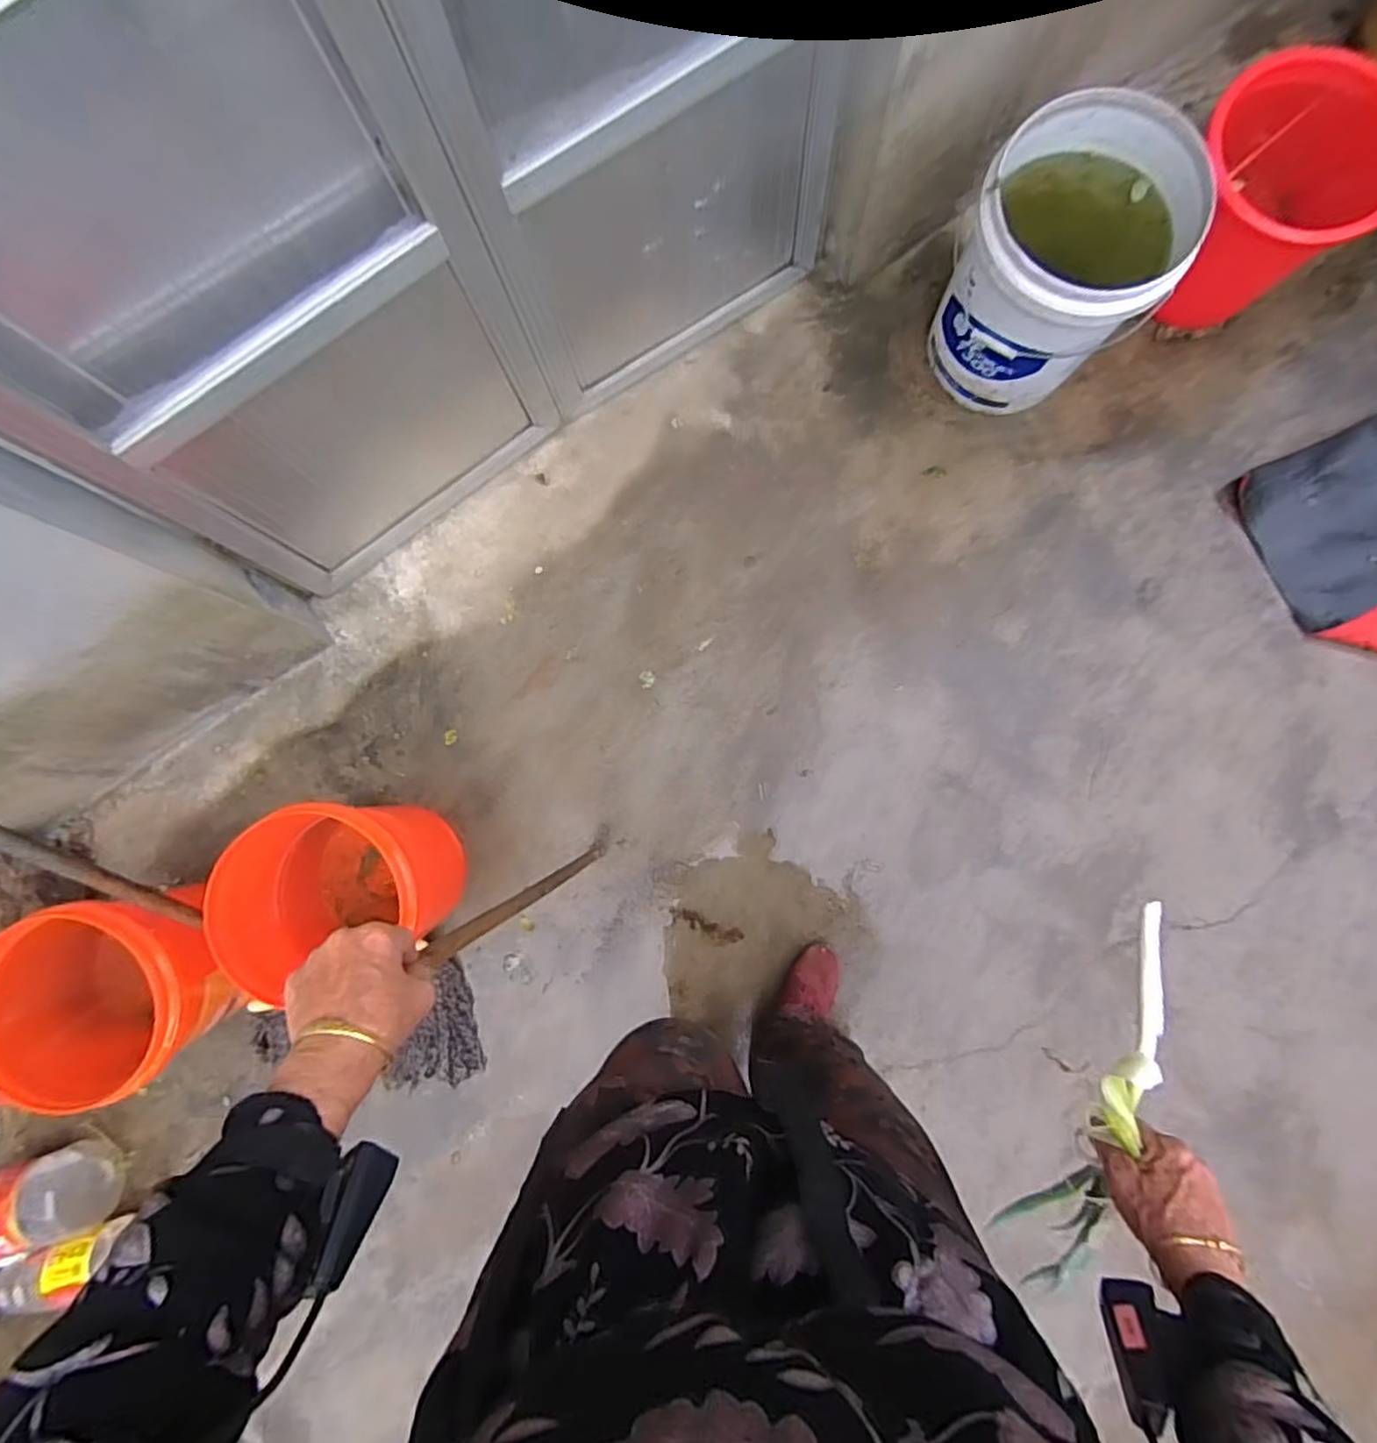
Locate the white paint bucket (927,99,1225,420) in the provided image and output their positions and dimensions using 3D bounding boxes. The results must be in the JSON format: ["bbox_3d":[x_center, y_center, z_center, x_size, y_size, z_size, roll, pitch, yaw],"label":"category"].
[{"bbox_3d":[0.584,-0.722,1.153,0.294,0.373,0.291,-1,81,5],"label":"white paint bucket"}]

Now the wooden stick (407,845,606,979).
[{"bbox_3d":[-0.185,0.214,0.916,0.015,0.686,0.021,-35,85,1],"label":"wooden stick"}]

